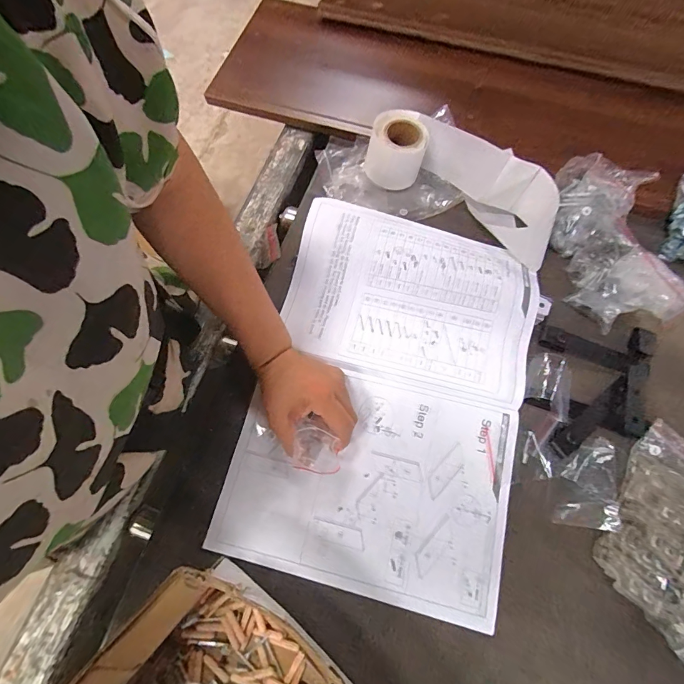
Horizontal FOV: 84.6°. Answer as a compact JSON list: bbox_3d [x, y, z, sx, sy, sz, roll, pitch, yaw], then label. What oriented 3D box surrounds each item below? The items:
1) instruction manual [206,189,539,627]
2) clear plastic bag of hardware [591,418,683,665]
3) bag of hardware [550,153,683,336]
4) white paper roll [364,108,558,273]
[{"bbox_3d":[0.053,0.045,0.409,0.280,0.034,0.403,14,71,3],"label":"instruction manual"},{"bbox_3d":[0.318,0.183,0.356,0.134,0.037,0.174,41,77,13],"label":"clear plastic bag of hardware"},{"bbox_3d":[0.327,-0.122,0.452,0.134,0.039,0.218,-2,72,0],"label":"bag of hardware"},{"bbox_3d":[0.151,-0.197,0.462,0.247,0.058,0.081,33,75,11],"label":"white paper roll"}]

